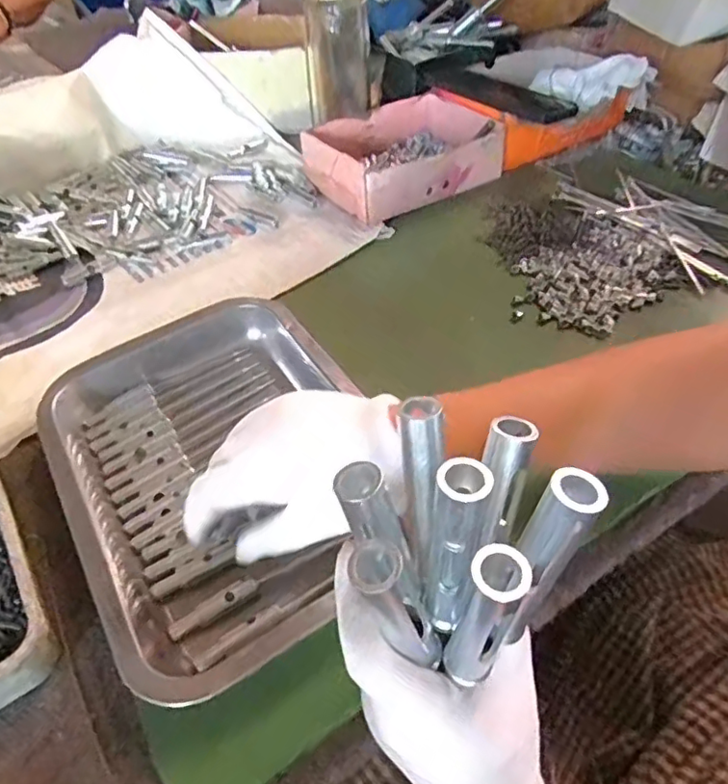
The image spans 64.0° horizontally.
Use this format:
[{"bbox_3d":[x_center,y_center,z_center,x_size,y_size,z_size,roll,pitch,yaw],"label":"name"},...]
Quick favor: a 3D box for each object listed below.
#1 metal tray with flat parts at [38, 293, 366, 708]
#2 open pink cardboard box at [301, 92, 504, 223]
[{"bbox_3d":[-0.094,0.041,0.381,0.192,0.037,0.264,-29,55,-20],"label":"metal tray with flat parts"},{"bbox_3d":[0.040,-0.259,0.624,0.179,0.051,0.150,-27,53,-21],"label":"open pink cardboard box"}]

